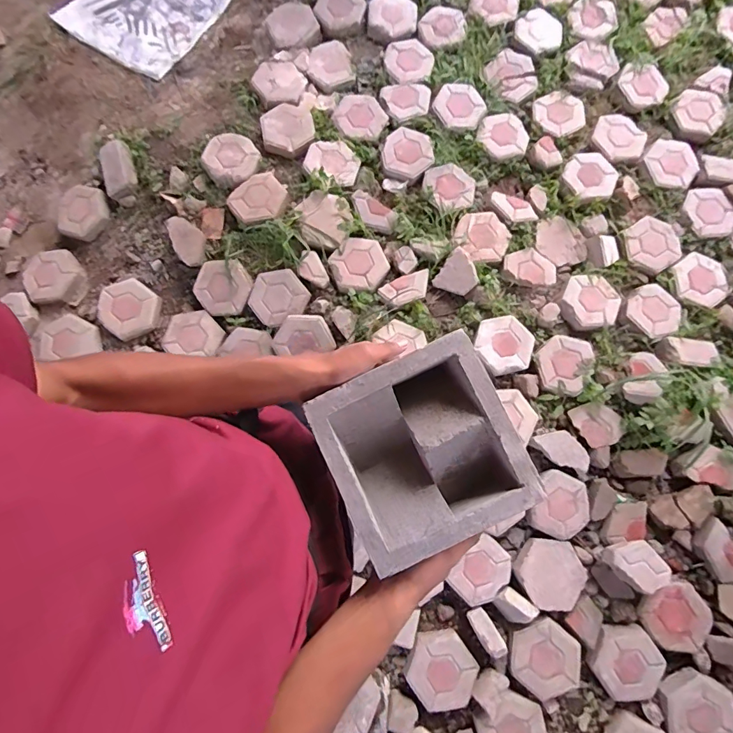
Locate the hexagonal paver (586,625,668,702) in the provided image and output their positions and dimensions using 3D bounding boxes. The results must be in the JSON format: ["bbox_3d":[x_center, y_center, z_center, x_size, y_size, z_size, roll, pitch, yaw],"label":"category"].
[{"bbox_3d":[0.789,0.897,1.284,0.211,0.046,0.218,-27,80,-4],"label":"hexagonal paver"}]

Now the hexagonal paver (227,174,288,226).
[{"bbox_3d":[-0.397,-0.609,1.559,0.210,0.055,0.187,-34,80,-6],"label":"hexagonal paver"}]

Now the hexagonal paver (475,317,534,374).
[{"bbox_3d":[0.486,-0.077,1.506,0.193,0.042,0.199,-13,79,-2],"label":"hexagonal paver"}]

